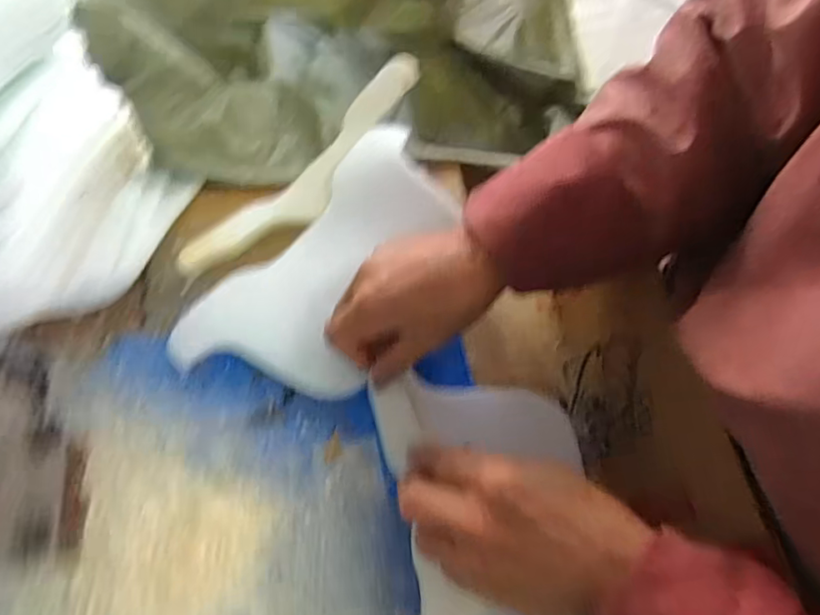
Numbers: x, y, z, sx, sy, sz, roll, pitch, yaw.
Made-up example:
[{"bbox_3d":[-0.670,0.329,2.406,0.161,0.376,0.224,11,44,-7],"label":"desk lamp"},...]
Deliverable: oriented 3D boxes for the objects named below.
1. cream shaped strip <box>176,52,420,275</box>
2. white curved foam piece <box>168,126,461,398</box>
[{"bbox_3d":[-0.080,-0.118,0.480,0.044,0.035,0.266,38,71,16],"label":"cream shaped strip"},{"bbox_3d":[-0.054,-0.034,0.442,0.122,0.018,0.245,33,73,14],"label":"white curved foam piece"}]

